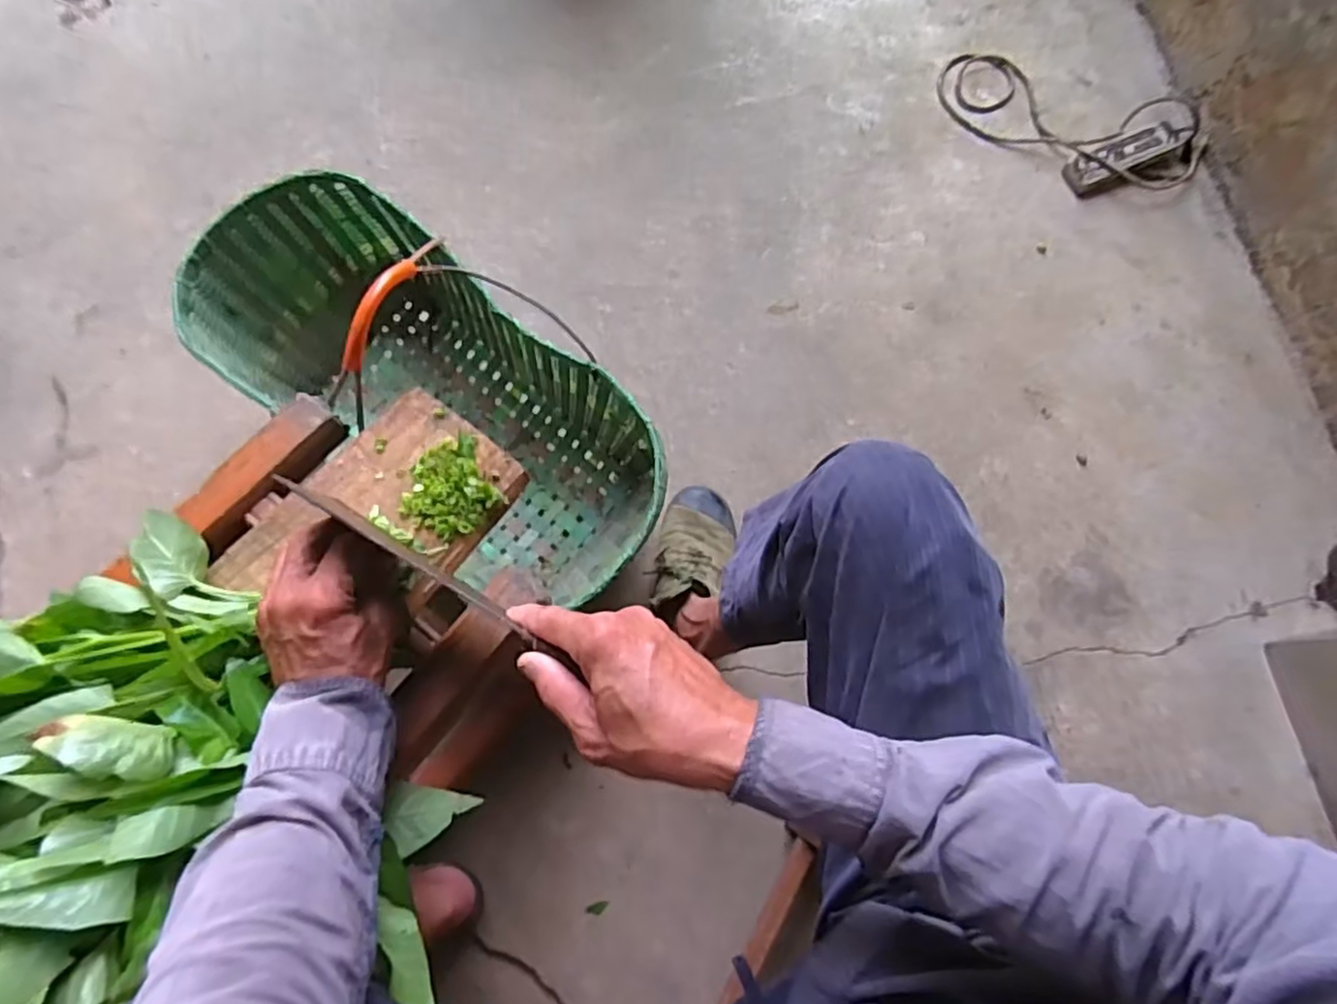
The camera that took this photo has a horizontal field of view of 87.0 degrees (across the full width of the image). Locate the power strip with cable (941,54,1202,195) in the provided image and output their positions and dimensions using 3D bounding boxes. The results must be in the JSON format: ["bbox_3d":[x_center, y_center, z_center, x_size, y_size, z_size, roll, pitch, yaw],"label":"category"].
[{"bbox_3d":[0.649,-0.613,1.147,0.426,0.039,0.218,22,75,4],"label":"power strip with cable"}]

